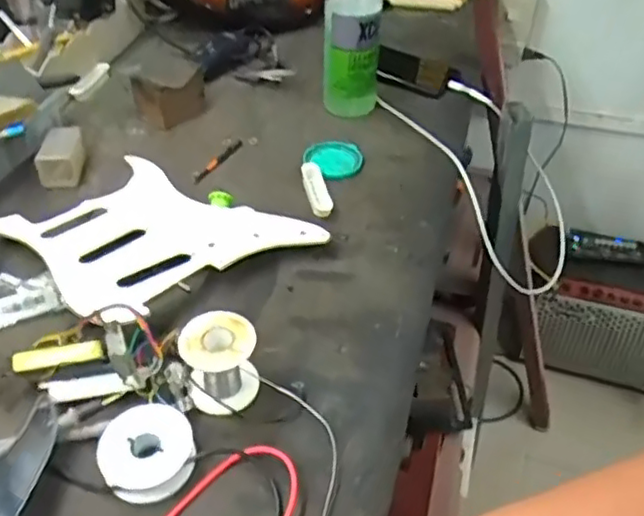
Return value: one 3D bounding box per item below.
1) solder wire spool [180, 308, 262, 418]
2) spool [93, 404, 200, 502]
[{"bbox_3d":[-0.074,0.075,0.476,0.051,0.054,0.049,0,42,0],"label":"solder wire spool"},{"bbox_3d":[-0.120,0.133,0.443,0.062,0.024,0.062,0,42,0],"label":"spool"}]

